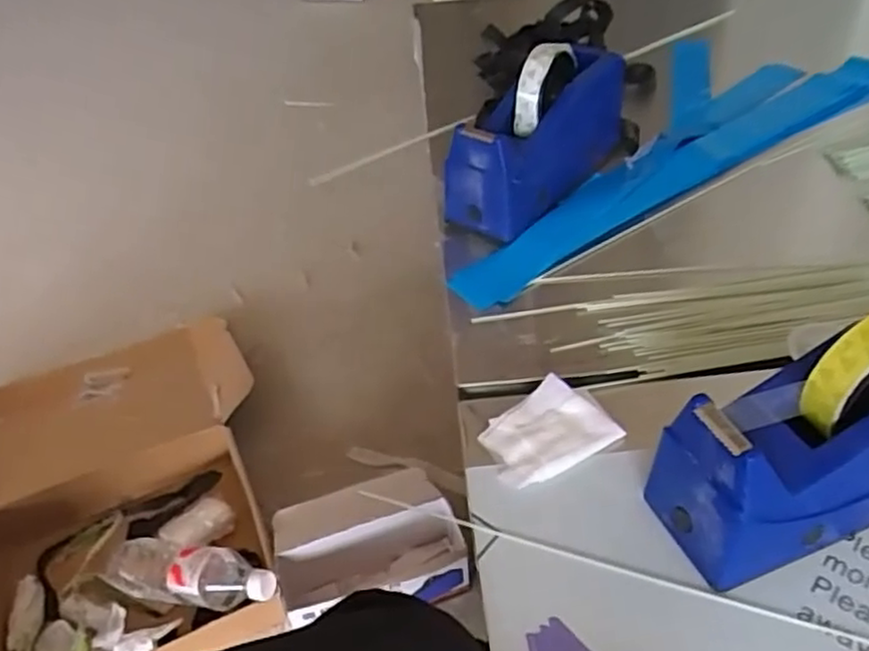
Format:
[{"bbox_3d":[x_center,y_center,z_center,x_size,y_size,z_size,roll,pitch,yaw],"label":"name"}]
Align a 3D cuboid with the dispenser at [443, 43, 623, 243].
[{"bbox_3d":[0.098,-0.179,0.647,0.079,0.118,0.210,25,52,29],"label":"dispenser"}]

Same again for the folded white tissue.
[{"bbox_3d":[0.071,0.070,0.465,0.079,0.010,0.061,-29,48,-22],"label":"folded white tissue"}]

